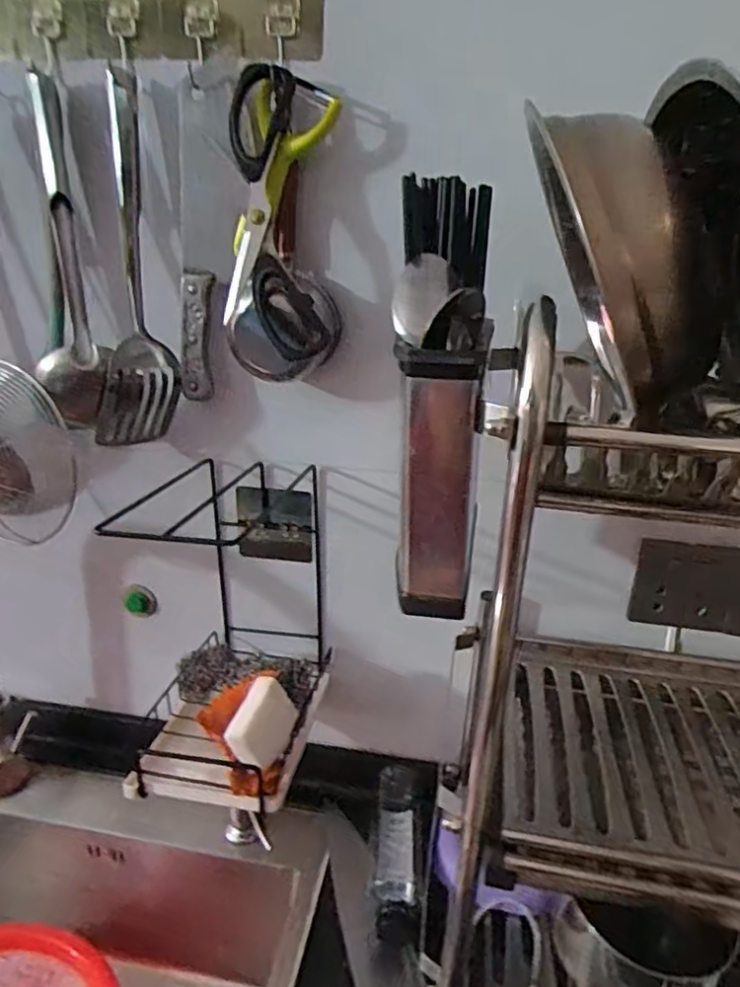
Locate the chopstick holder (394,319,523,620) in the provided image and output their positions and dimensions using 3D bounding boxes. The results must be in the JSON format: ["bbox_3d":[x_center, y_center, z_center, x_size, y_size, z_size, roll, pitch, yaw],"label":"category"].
[{"bbox_3d":[0.046,-0.008,0.360,0.045,0.152,0.061,14,24,27],"label":"chopstick holder"}]

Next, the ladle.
[{"bbox_3d":[-0.263,-0.198,0.525,0.058,0.272,0.079,-7,23,-23],"label":"ladle"}]

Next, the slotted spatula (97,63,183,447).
[{"bbox_3d":[-0.213,-0.190,0.545,0.073,0.306,0.034,-17,28,-40],"label":"slotted spatula"}]

